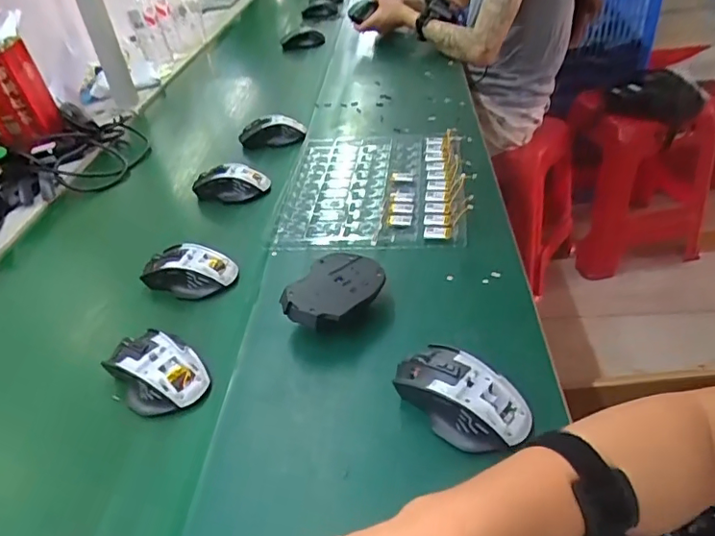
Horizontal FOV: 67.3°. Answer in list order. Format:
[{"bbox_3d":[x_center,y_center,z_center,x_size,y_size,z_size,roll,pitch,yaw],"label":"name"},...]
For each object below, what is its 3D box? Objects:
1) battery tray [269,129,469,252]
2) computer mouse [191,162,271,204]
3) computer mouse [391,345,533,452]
[{"bbox_3d":[0.026,-0.125,0.769,0.245,0.021,0.317,-1,38,8],"label":"battery tray"},{"bbox_3d":[-0.189,-0.125,0.808,0.117,0.051,0.048,-1,37,8],"label":"computer mouse"},{"bbox_3d":[0.085,0.105,0.447,0.071,0.046,0.116,-34,44,-30],"label":"computer mouse"}]

